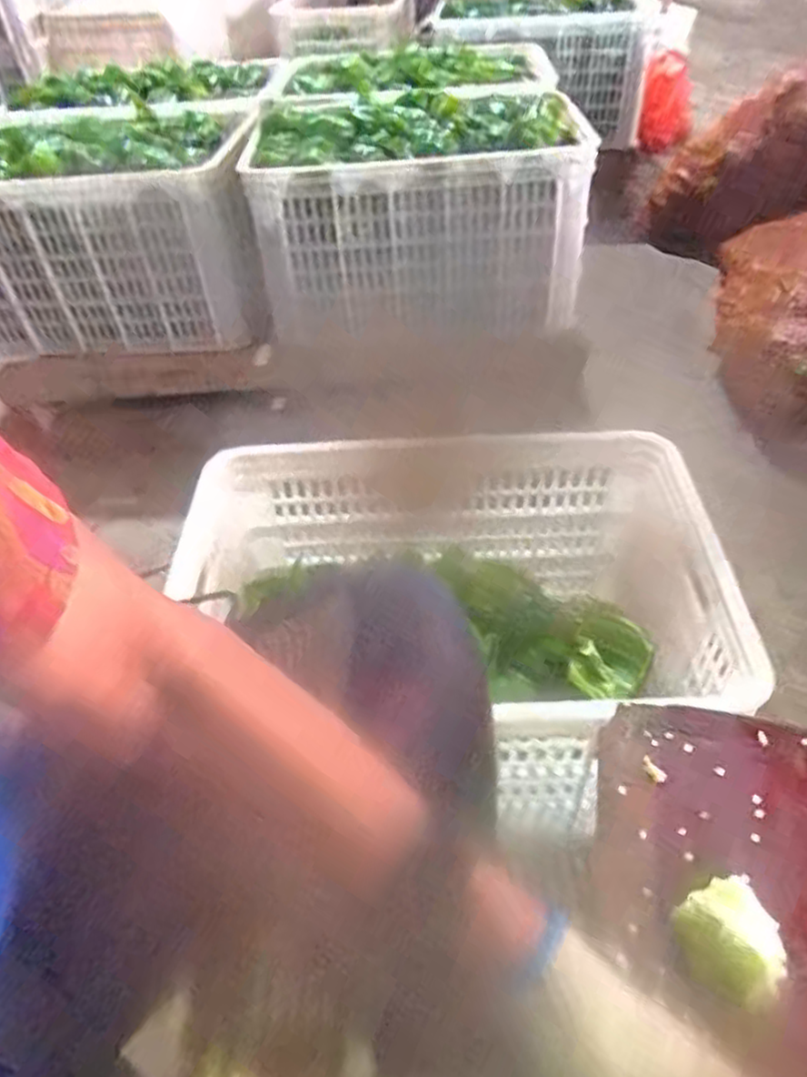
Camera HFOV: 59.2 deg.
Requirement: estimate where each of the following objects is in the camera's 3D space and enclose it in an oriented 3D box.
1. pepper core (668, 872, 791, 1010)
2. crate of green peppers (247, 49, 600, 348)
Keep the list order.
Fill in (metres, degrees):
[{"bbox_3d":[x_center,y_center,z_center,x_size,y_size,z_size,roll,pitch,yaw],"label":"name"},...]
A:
[{"bbox_3d":[0.163,0.205,0.356,0.043,0.035,0.051,-18,47,-13],"label":"pepper core"},{"bbox_3d":[0.024,-0.644,1.273,0.492,0.280,0.610,-2,45,3],"label":"crate of green peppers"}]

